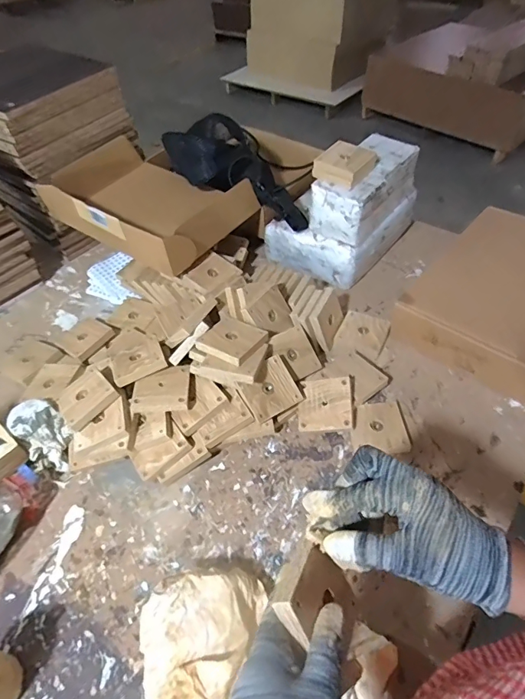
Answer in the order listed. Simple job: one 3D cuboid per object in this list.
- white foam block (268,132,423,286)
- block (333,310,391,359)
[{"bbox_3d":[0.168,-0.294,0.899,0.182,0.189,0.271,33,58,28],"label":"white foam block"},{"bbox_3d":[0.182,-0.028,0.799,0.082,0.016,0.085,19,53,19],"label":"block"}]

